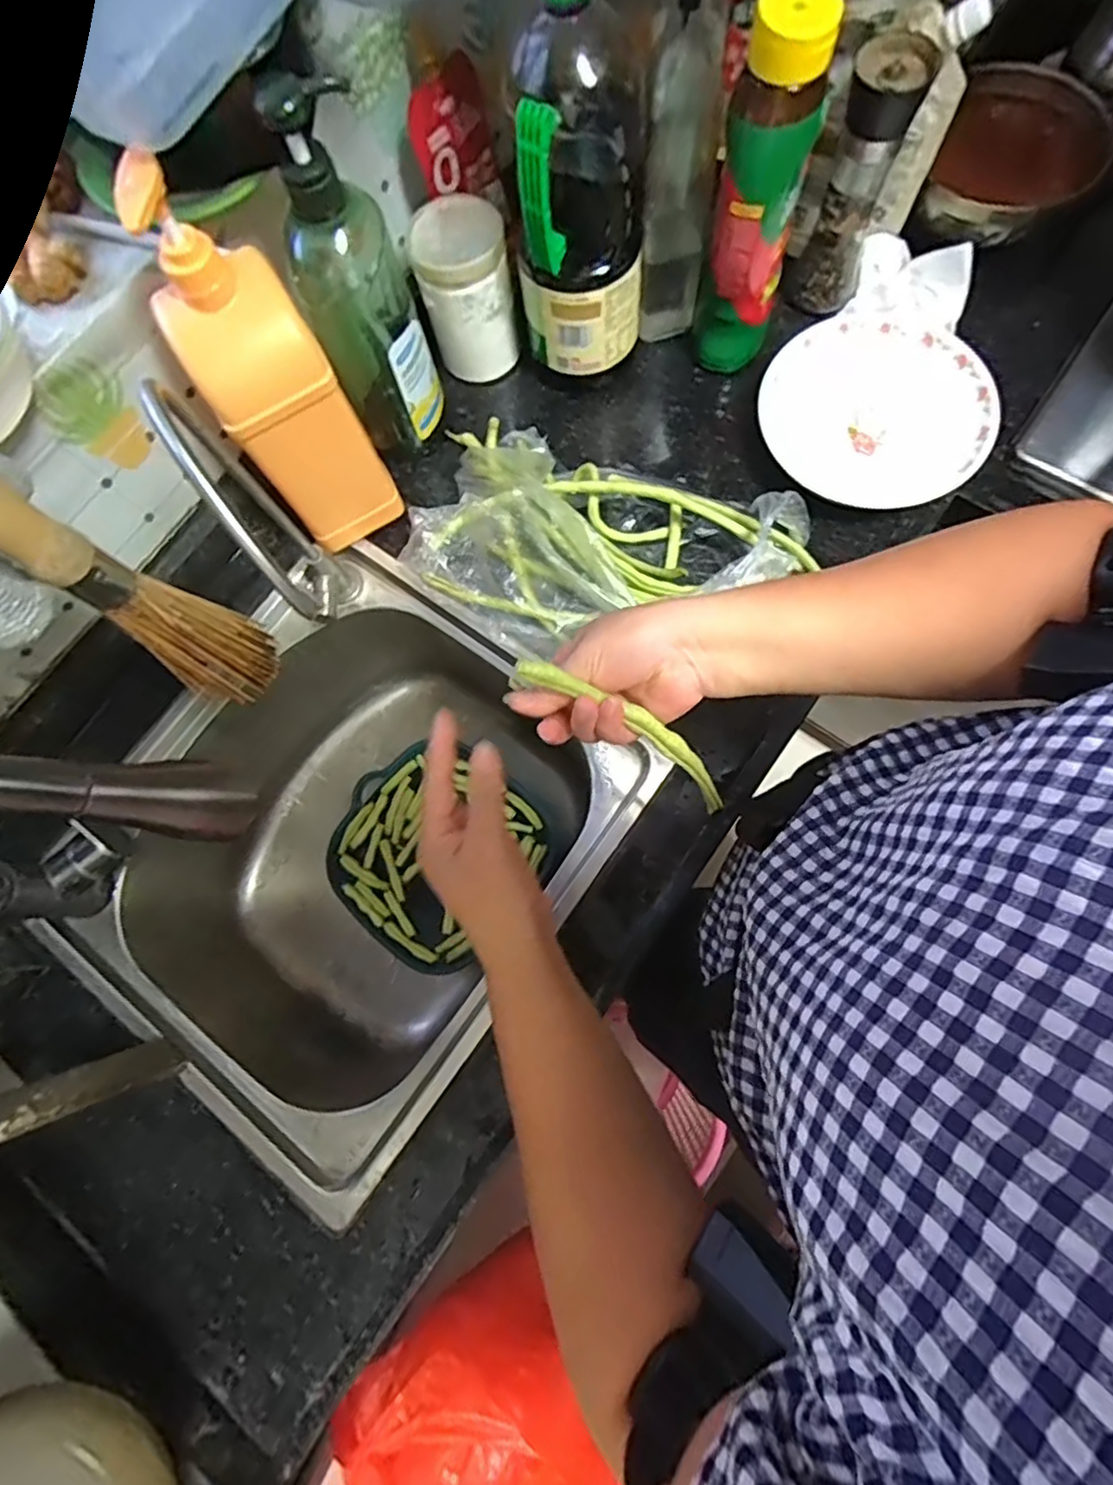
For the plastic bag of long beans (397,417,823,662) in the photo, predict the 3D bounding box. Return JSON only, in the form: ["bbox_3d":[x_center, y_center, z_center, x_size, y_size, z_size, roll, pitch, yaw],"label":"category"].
[{"bbox_3d":[0.032,-0.172,0.542,0.320,0.070,0.199,27,78,7],"label":"plastic bag of long beans"}]

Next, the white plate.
[{"bbox_3d":[0.290,-0.308,0.572,0.195,0.049,0.175,19,77,5],"label":"white plate"}]

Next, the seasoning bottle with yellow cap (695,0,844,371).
[{"bbox_3d":[0.159,-0.422,0.506,0.067,0.250,0.065,7,77,2],"label":"seasoning bottle with yellow cap"}]

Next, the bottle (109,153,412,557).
[{"bbox_3d":[-0.207,-0.260,0.478,0.093,0.281,0.074,-32,78,-7],"label":"bottle"}]

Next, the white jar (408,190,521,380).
[{"bbox_3d":[-0.083,-0.419,0.587,0.083,0.125,0.081,0,76,1],"label":"white jar"}]

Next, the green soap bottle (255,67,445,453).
[{"bbox_3d":[-0.156,-0.360,0.486,0.081,0.255,0.089,-12,77,-2],"label":"green soap bottle"}]

